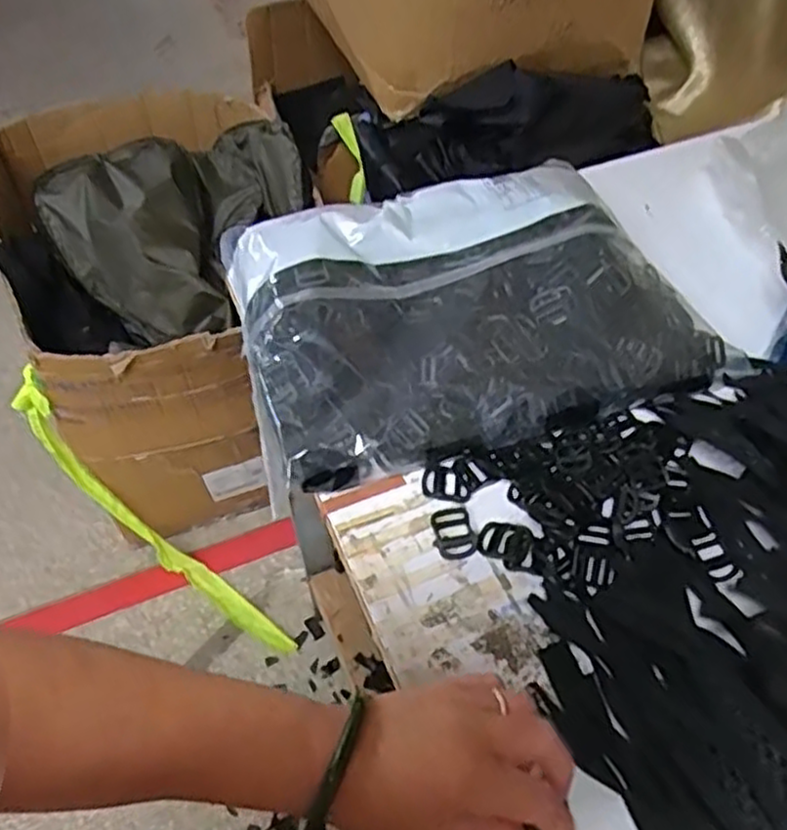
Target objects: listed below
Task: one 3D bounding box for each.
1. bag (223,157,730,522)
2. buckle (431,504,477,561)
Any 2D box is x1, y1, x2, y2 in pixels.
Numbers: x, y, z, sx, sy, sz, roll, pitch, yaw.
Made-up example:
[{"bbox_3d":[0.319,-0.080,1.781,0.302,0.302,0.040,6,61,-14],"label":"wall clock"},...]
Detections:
[{"bbox_3d":[0.053,-0.088,0.575,0.343,0.068,0.237,-12,54,-10],"label":"bag"},{"bbox_3d":[0.042,0.082,0.504,0.028,0.004,0.039,-13,54,-10],"label":"buckle"}]

